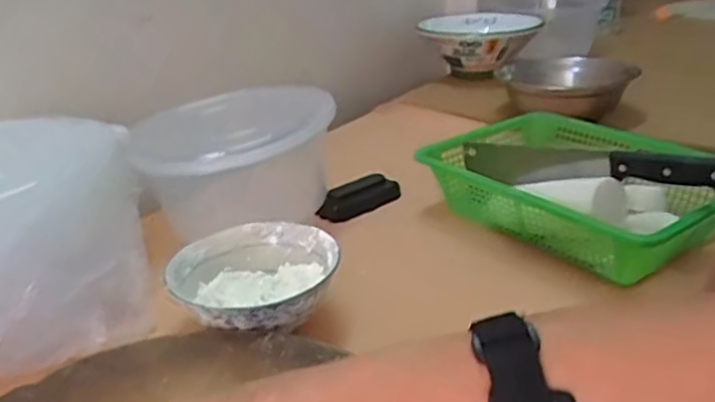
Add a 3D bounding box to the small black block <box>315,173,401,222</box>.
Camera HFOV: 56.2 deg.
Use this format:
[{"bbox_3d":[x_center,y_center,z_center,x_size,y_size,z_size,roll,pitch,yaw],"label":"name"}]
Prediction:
[{"bbox_3d":[0.003,-0.006,0.814,0.109,0.032,0.038,-17,27,-29],"label":"small black block"}]

